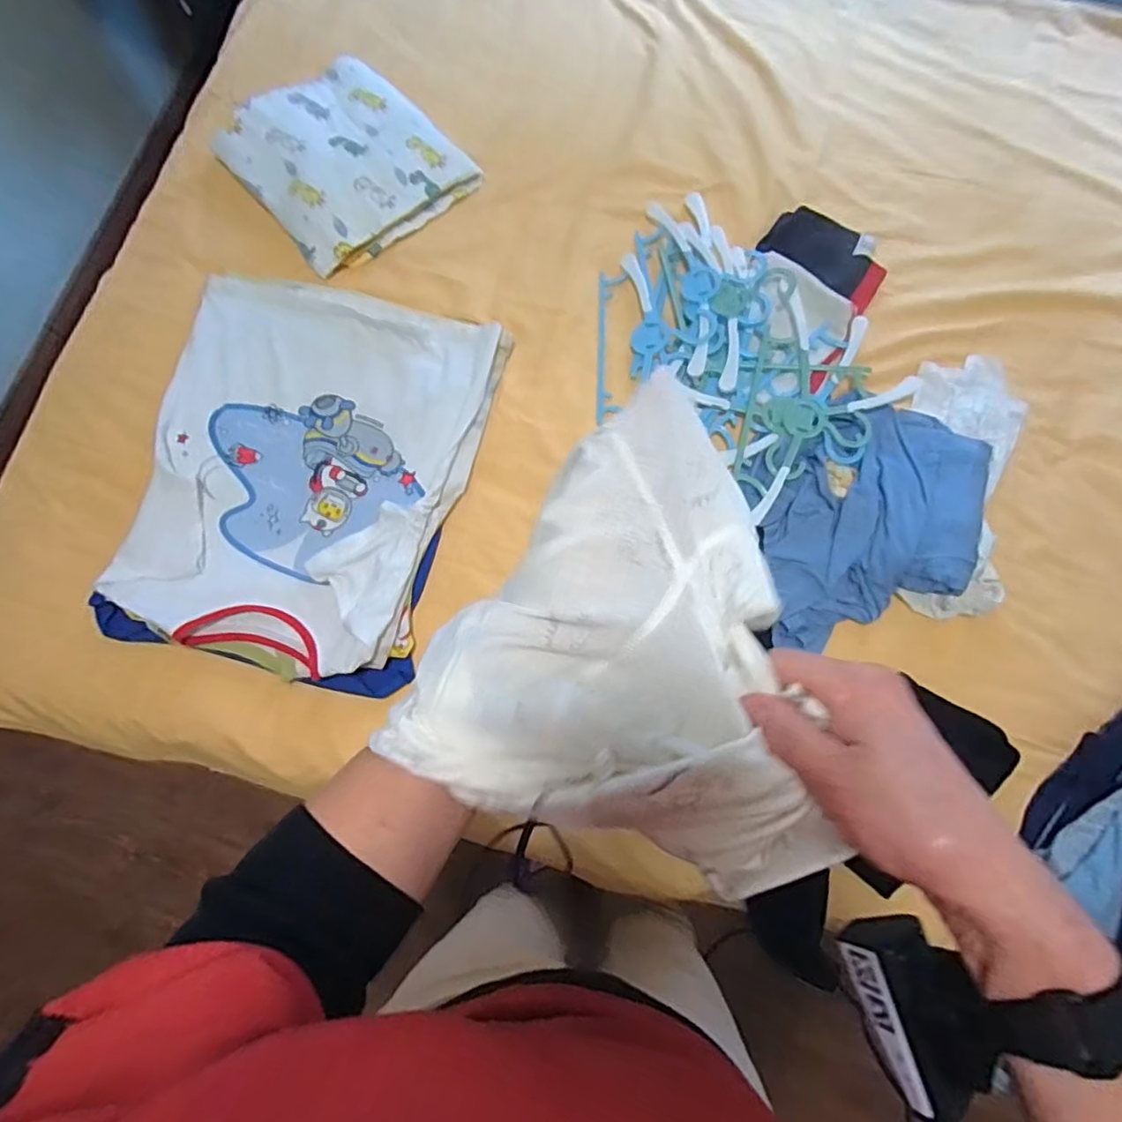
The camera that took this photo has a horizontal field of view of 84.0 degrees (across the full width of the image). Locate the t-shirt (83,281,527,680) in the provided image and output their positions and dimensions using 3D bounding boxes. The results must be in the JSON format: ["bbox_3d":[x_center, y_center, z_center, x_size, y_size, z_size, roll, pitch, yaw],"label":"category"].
[{"bbox_3d":[-0.329,-0.124,0.799,0.405,0.040,0.505,14,75,5],"label":"t-shirt"}]

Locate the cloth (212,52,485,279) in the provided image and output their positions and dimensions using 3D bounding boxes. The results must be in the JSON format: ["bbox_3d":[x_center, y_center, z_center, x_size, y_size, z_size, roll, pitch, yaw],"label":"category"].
[{"bbox_3d":[-0.314,-0.587,0.917,0.285,0.066,0.289,-39,79,-7],"label":"cloth"}]

